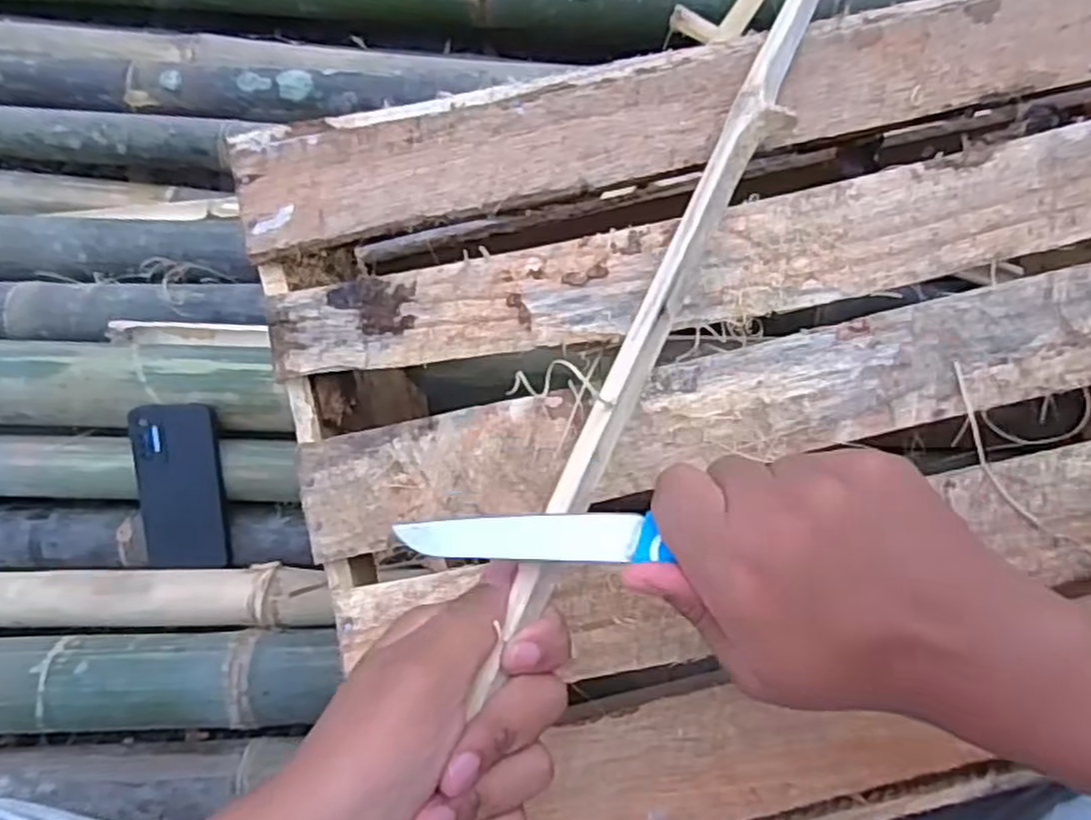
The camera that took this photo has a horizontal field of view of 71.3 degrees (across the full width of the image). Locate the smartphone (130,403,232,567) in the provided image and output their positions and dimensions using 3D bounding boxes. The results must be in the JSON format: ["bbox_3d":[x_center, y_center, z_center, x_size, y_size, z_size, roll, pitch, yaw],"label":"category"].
[{"bbox_3d":[-0.340,0.072,0.710,0.078,0.008,0.154,-1,101,-1],"label":"smartphone"}]

